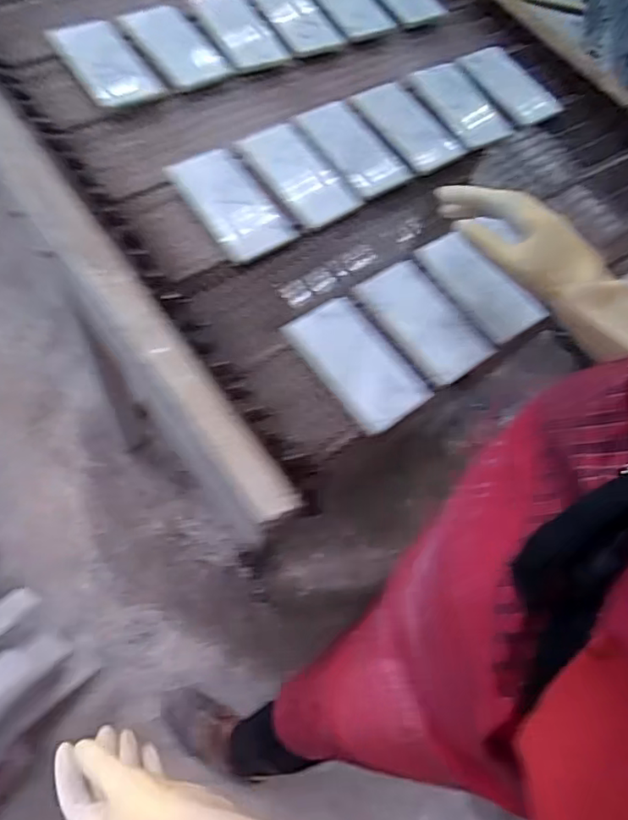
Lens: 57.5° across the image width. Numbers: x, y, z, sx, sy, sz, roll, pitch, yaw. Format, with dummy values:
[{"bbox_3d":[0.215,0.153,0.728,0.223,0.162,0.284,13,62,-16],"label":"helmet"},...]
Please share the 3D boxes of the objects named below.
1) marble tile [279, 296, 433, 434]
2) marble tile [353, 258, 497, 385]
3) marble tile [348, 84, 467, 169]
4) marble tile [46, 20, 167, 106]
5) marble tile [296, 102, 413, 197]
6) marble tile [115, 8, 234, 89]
[{"bbox_3d":[0.051,-0.055,0.642,0.095,0.015,0.160,-34,69,-20],"label":"marble tile"},{"bbox_3d":[0.131,-0.108,0.682,0.089,0.011,0.160,-31,69,-19],"label":"marble tile"},{"bbox_3d":[0.146,-0.429,0.862,0.103,0.014,0.169,-28,68,-23],"label":"marble tile"},{"bbox_3d":[-0.289,-0.487,0.804,0.097,0.016,0.171,-27,64,-21],"label":"marble tile"},{"bbox_3d":[0.058,-0.367,0.805,0.102,0.010,0.155,-30,72,-28],"label":"marble tile"},{"bbox_3d":[-0.200,-0.541,0.850,0.105,0.011,0.168,-26,65,-26],"label":"marble tile"}]

